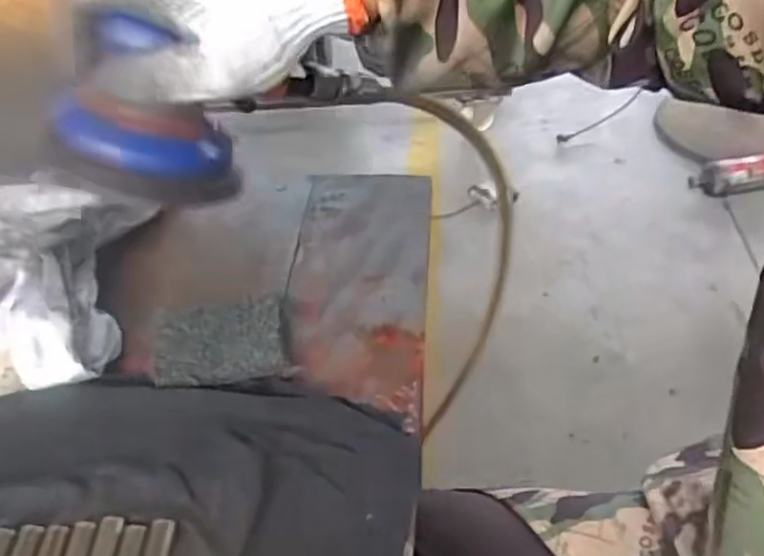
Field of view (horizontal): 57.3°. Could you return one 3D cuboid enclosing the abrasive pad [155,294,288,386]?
[{"bbox_3d":[-0.108,0.041,0.467,0.083,0.013,0.065,-8,44,-6],"label":"abrasive pad"}]

